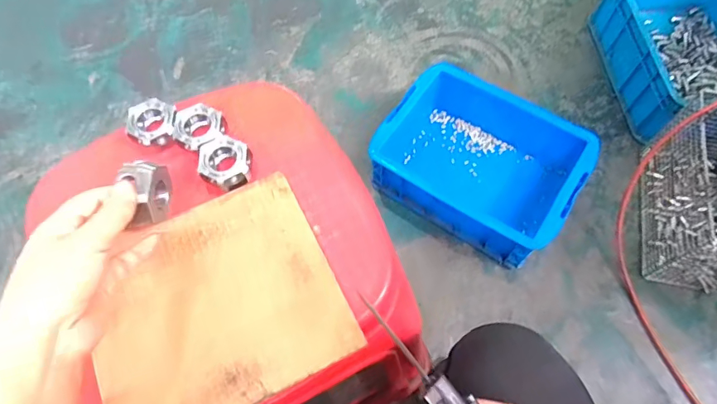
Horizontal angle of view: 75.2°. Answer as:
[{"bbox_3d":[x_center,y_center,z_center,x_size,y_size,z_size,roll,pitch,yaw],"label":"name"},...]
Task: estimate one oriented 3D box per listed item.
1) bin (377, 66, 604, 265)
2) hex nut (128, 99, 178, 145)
[{"bbox_3d":[0.238,-0.079,0.936,0.366,0.138,0.281,31,69,16],"label":"bin"},{"bbox_3d":[-0.195,-0.075,0.440,0.045,0.020,0.039,-23,65,-9],"label":"hex nut"}]

